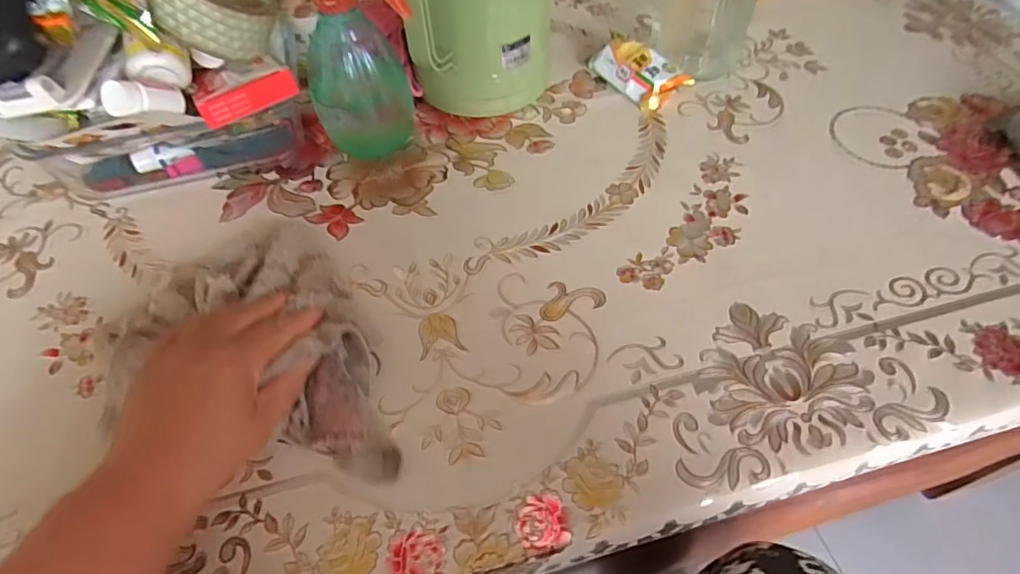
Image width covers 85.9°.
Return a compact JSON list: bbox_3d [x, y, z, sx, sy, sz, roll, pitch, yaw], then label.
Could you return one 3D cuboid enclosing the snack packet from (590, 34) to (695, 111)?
[{"bbox_3d":[0.126,-0.211,0.529,0.051,0.033,0.081,-36,61,-21],"label":"snack packet"}]

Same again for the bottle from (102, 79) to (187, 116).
[{"bbox_3d":[-0.257,-0.134,0.388,0.023,0.023,0.051,31,29,21],"label":"bottle"}]

